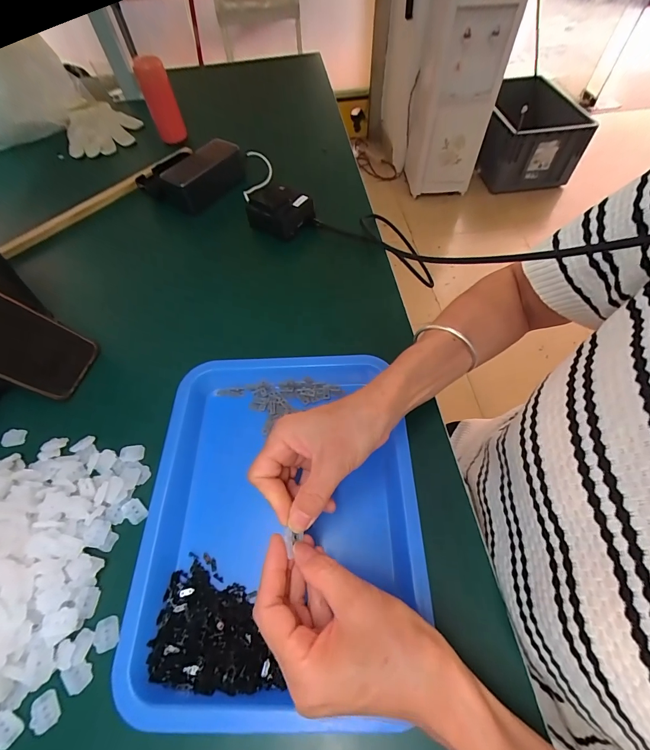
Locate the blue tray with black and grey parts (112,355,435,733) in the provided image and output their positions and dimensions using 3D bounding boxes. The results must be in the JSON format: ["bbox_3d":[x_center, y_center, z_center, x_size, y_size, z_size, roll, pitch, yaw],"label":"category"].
[{"bbox_3d":[-0.037,0.113,0.306,0.240,0.038,0.281,-1,59,1],"label":"blue tray with black and grey parts"}]

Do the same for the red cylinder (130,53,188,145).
[{"bbox_3d":[-0.301,-0.504,0.633,0.051,0.133,0.045,-23,61,-11],"label":"red cylinder"}]

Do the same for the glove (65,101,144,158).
[{"bbox_3d":[-0.445,-0.501,0.691,0.142,0.018,0.199,-20,60,-10],"label":"glove"}]

